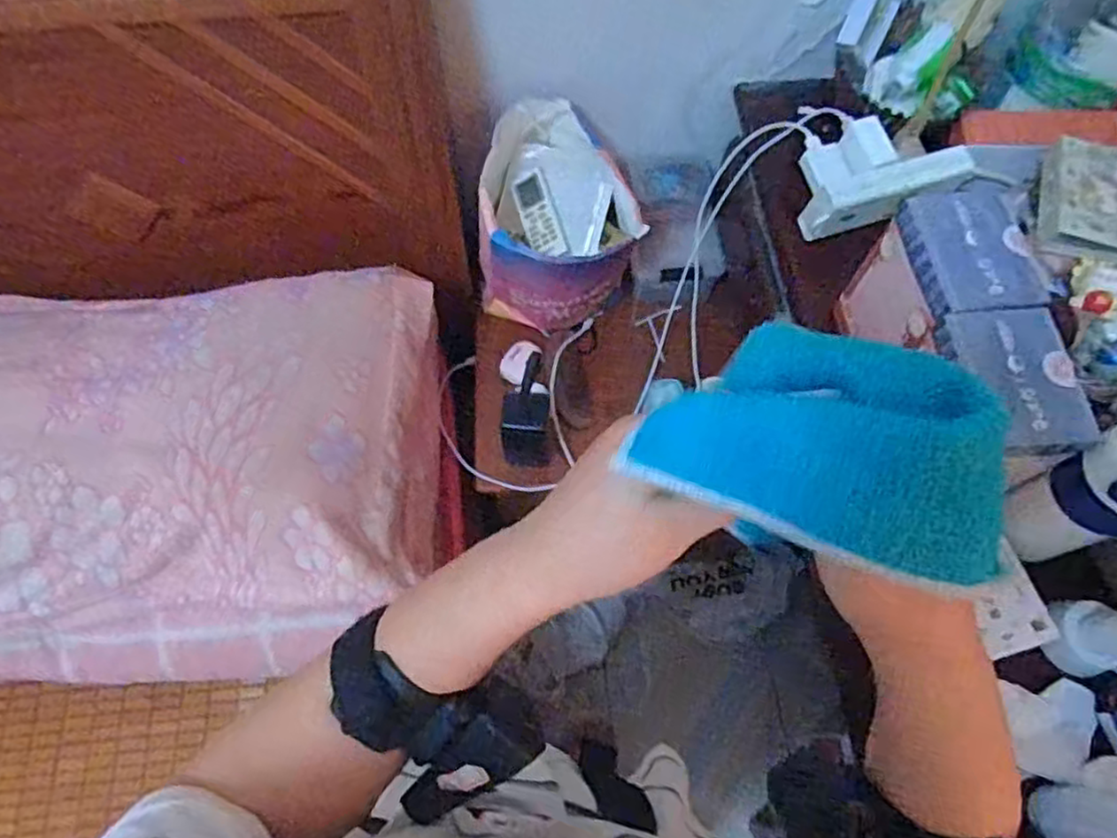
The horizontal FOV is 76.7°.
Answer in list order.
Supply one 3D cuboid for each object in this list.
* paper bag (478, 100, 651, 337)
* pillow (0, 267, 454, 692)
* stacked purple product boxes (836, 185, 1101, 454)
[{"bbox_3d":[0.001,-0.245,0.919,0.190,0.221,0.201,3,66,1],"label":"paper bag"},{"bbox_3d":[-0.492,0.050,0.750,0.685,0.167,0.403,-5,67,-3],"label":"pillow"},{"bbox_3d":[0.329,-0.059,0.591,0.091,0.133,0.221,-3,67,-2],"label":"stacked purple product boxes"}]

